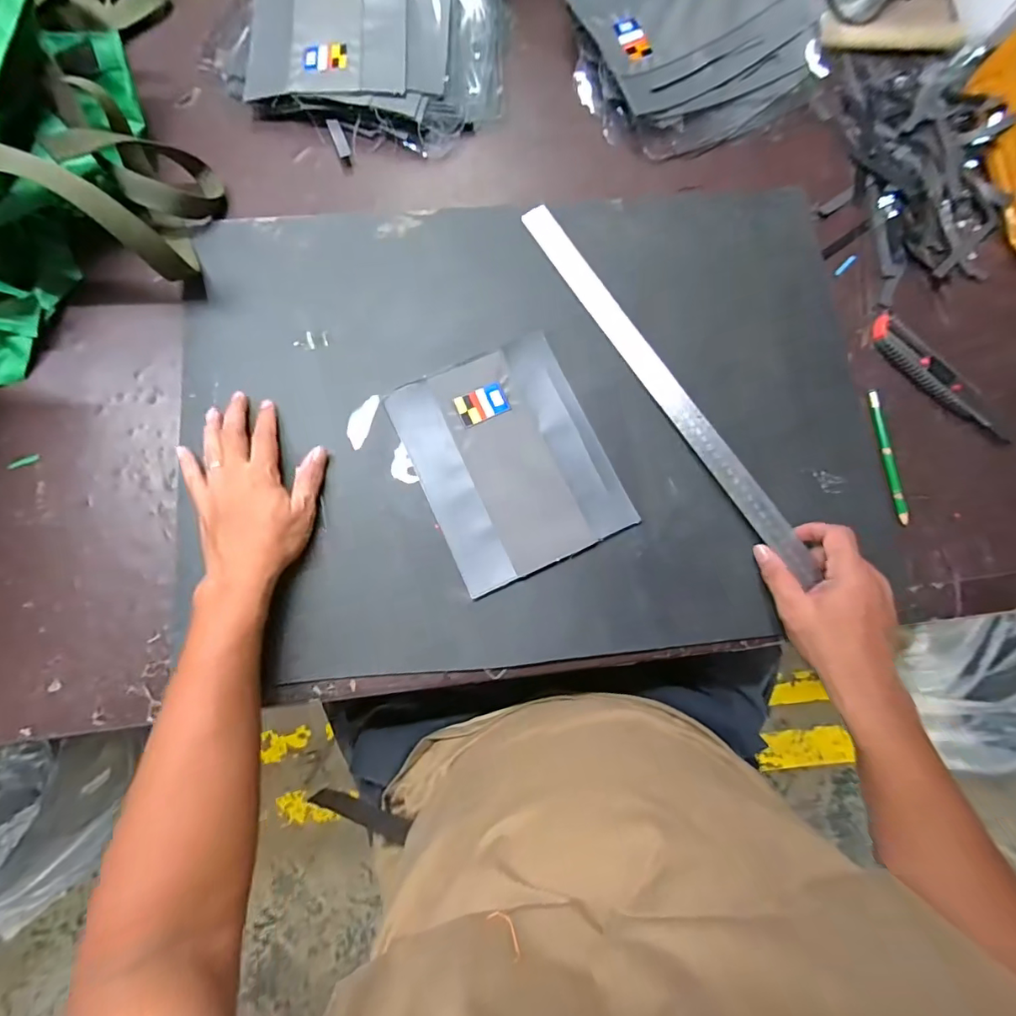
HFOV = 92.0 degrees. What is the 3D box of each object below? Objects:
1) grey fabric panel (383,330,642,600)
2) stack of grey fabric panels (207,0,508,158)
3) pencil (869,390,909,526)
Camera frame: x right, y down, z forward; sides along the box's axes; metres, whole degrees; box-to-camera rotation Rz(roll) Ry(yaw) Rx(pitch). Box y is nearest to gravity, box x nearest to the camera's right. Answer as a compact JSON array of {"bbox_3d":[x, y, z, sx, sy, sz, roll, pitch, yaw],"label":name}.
[{"bbox_3d":[0.002,-0.048,0.472,0.172,0.011,0.212,-25,79,-4],"label":"grey fabric panel"},{"bbox_3d":[-0.166,-0.542,0.553,0.324,0.047,0.279,8,78,0],"label":"stack of grey fabric panels"},{"bbox_3d":[0.373,-0.052,0.480,0.011,0.005,0.134,-3,78,-2],"label":"pencil"}]

